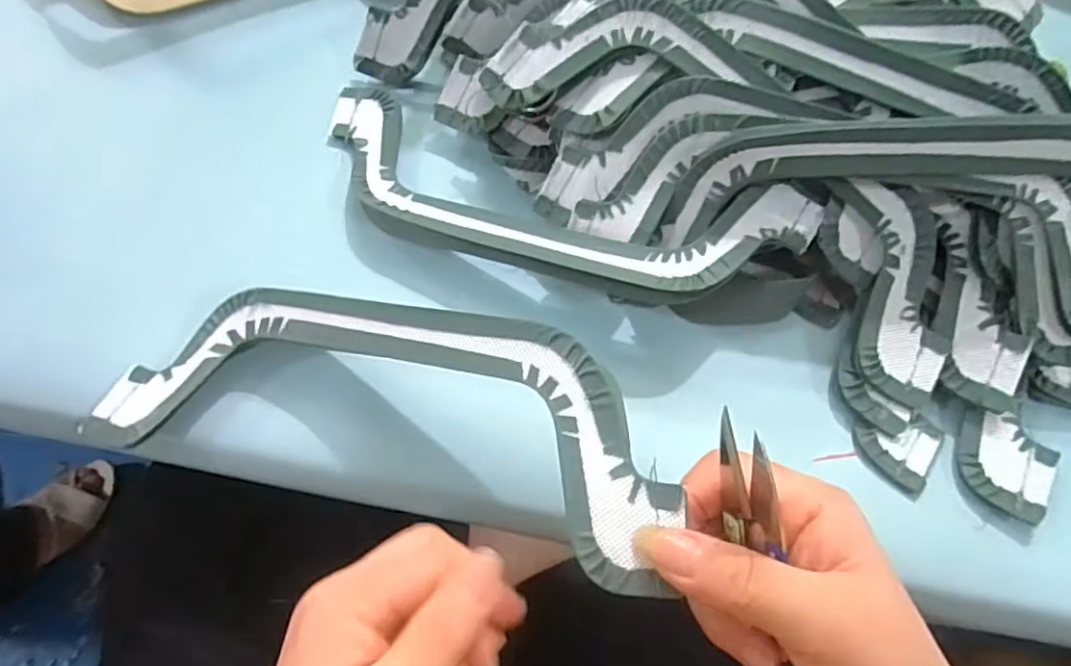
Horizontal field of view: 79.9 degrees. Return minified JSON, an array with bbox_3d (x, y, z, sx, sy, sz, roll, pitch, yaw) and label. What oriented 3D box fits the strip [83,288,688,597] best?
[{"bbox_3d":[-0.069,0.028,0.262,0.255,0.025,0.084,8,66,22],"label":"strip"}]

